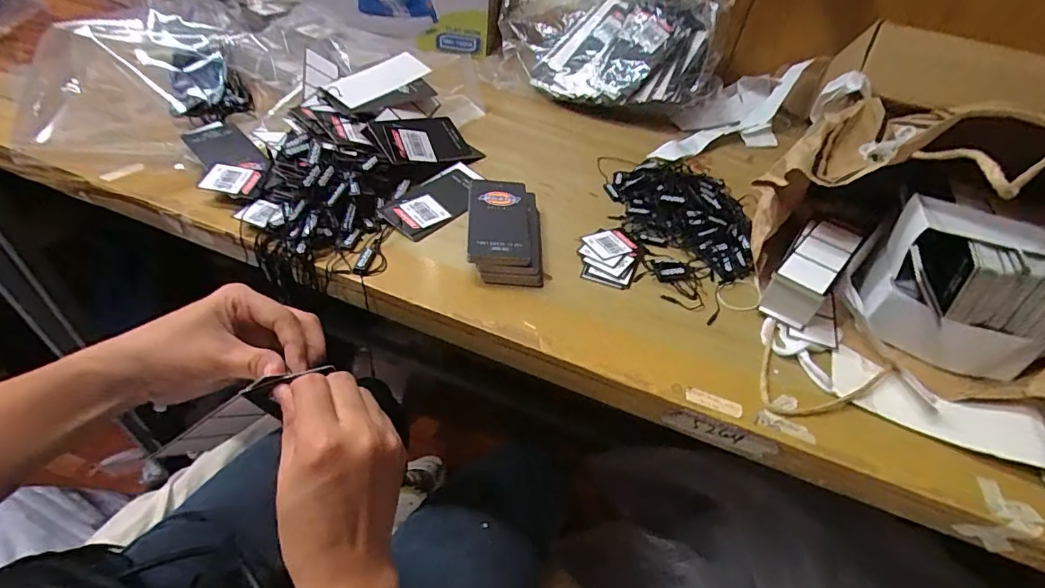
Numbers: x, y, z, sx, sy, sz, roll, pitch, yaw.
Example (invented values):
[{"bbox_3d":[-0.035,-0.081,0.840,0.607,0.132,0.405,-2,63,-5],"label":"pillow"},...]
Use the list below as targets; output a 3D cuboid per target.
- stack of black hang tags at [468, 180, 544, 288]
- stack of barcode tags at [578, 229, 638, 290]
[{"bbox_3d":[-0.015,-0.056,0.431,0.061,0.029,0.114,2,44,-6],"label":"stack of black hang tags"},{"bbox_3d":[0.076,-0.035,0.442,0.050,0.004,0.075,12,44,4],"label":"stack of barcode tags"}]

